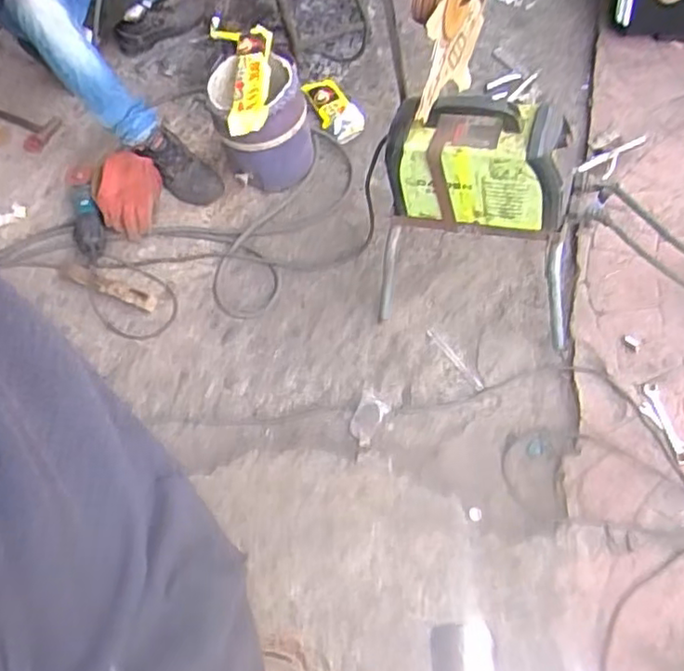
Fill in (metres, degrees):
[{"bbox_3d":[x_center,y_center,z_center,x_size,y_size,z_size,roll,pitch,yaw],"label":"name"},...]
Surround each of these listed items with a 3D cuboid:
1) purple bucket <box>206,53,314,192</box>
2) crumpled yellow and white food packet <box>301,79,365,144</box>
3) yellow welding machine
[{"bbox_3d":[-0.184,-0.485,1.570,0.214,0.271,0.215,-4,61,7],"label":"purple bucket"},{"bbox_3d":[-0.023,-0.600,1.748,0.104,0.052,0.245,-27,61,-6],"label":"crumpled yellow and white food packet"},{"bbox_3d":[0.238,-0.290,1.161,0.305,0.225,0.133,10,64,14],"label":"yellow welding machine"}]

